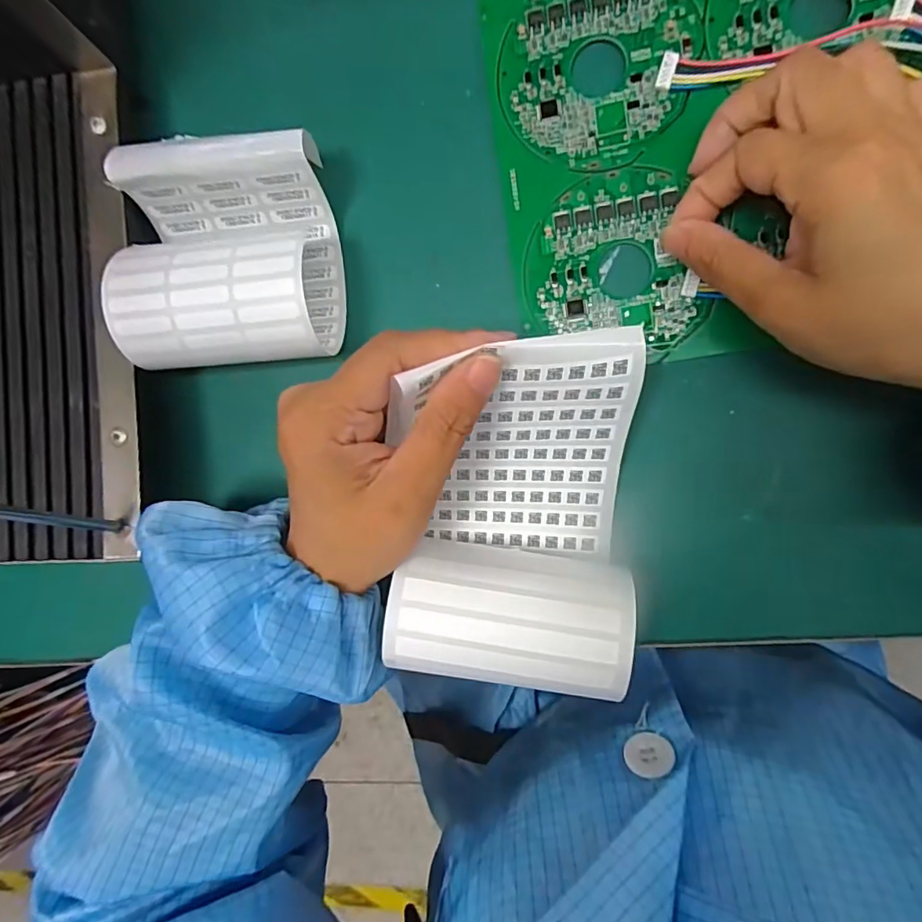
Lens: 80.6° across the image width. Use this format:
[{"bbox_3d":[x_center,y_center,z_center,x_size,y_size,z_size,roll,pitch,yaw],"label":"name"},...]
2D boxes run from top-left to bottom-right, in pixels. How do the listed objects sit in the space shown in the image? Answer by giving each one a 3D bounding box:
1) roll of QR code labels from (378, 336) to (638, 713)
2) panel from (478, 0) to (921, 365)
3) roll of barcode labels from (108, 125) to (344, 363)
[{"bbox_3d":[0.024,0.019,0.209,0.088,0.071,0.128,3,93,9],"label":"roll of QR code labels"},{"bbox_3d":[0.104,-0.129,0.219,0.173,0.011,0.165,-8,92,9],"label":"panel"},{"bbox_3d":[-0.099,-0.085,0.234,0.084,0.048,0.087,-2,93,9],"label":"roll of barcode labels"}]

